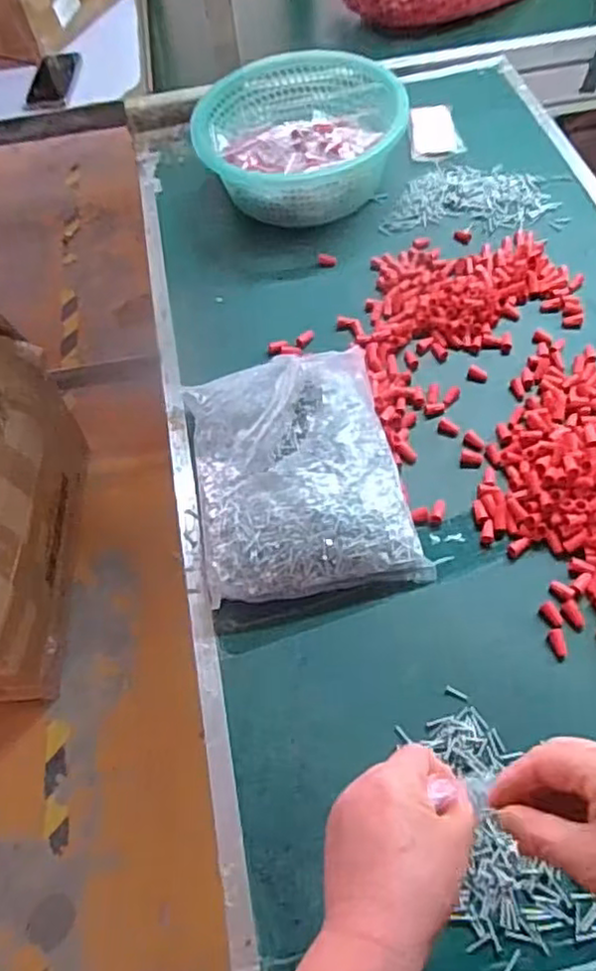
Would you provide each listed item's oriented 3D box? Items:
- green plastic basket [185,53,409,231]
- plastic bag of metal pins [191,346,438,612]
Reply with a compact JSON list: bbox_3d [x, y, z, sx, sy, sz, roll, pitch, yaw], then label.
[{"bbox_3d":[0.001,-0.469,0.912,0.275,0.089,0.268,-15,59,-5],"label":"green plastic basket"},{"bbox_3d":[-0.003,-0.022,0.661,0.203,0.070,0.255,-10,59,-2],"label":"plastic bag of metal pins"}]

